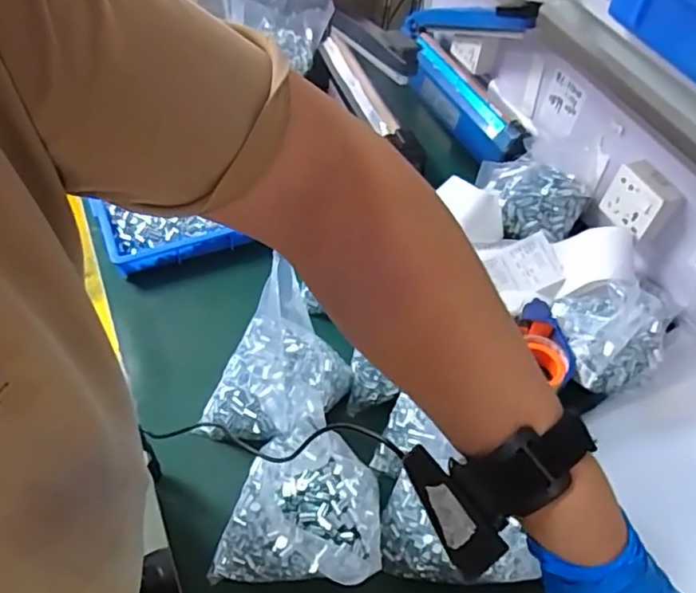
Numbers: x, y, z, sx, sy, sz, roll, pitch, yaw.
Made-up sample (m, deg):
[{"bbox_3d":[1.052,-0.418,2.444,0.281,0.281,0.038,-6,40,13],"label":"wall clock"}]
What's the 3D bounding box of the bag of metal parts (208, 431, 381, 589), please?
[{"bbox_3d":[-0.051,0.235,0.652,0.167,0.095,0.144,8,52,0],"label":"bag of metal parts"}]

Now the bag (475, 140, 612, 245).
[{"bbox_3d":[0.300,-0.171,0.930,0.184,0.122,0.115,8,52,0],"label":"bag"}]

